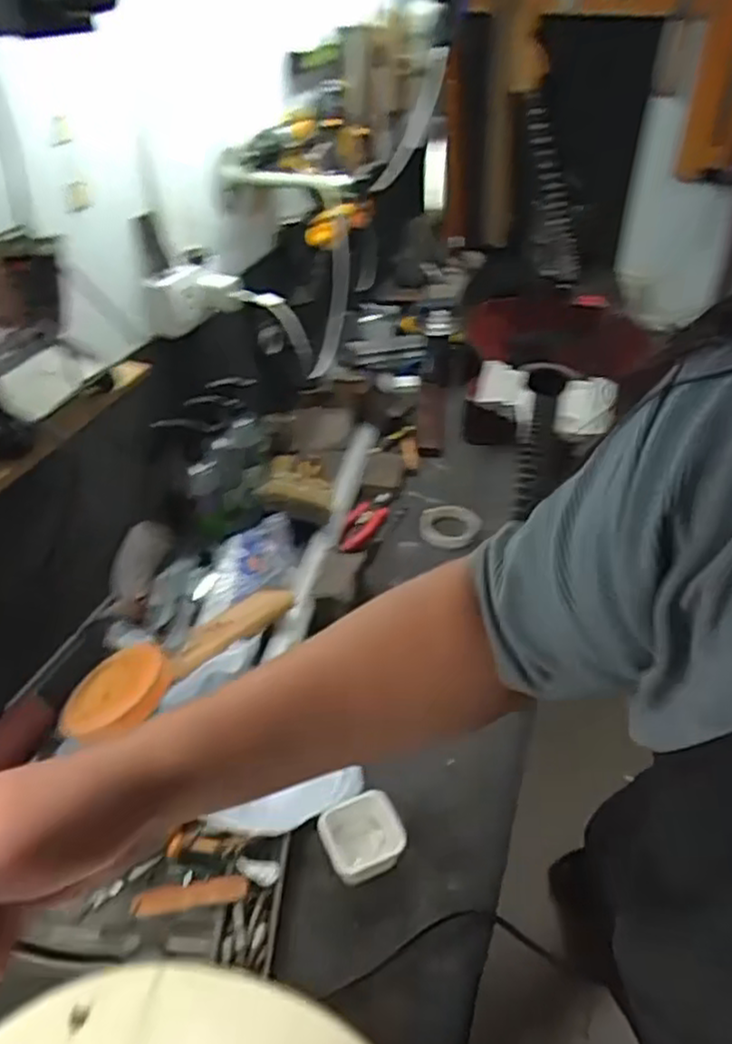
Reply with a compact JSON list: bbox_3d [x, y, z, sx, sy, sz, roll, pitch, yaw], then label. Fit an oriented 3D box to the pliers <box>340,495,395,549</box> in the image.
[{"bbox_3d":[0.001,-0.007,1.149,0.048,0.030,0.148,17,42,20],"label":"pliers"}]

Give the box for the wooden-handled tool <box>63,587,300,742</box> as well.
[{"bbox_3d":[-0.224,0.156,0.862,0.105,0.064,0.309,25,46,28],"label":"wooden-handled tool"}]

